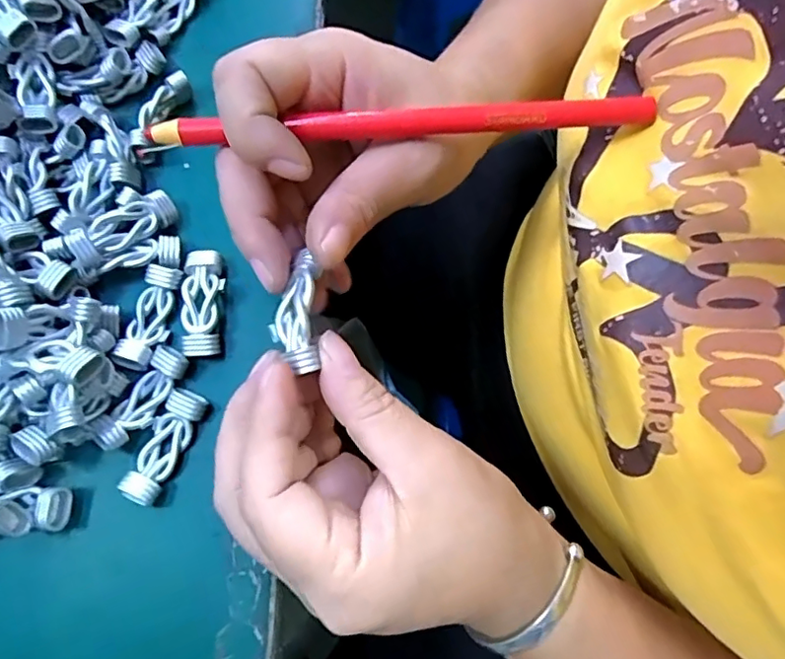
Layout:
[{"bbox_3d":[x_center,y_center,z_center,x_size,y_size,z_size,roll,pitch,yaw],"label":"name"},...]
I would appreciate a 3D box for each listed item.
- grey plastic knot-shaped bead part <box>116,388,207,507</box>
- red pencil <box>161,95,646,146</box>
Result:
[{"bbox_3d":[-0.089,0.045,0.224,0.015,0.007,0.044,25,74,6],"label":"grey plastic knot-shaped bead part"},{"bbox_3d":[0.003,-0.070,0.193,0.167,0.007,0.008,-3,74,0],"label":"red pencil"}]

